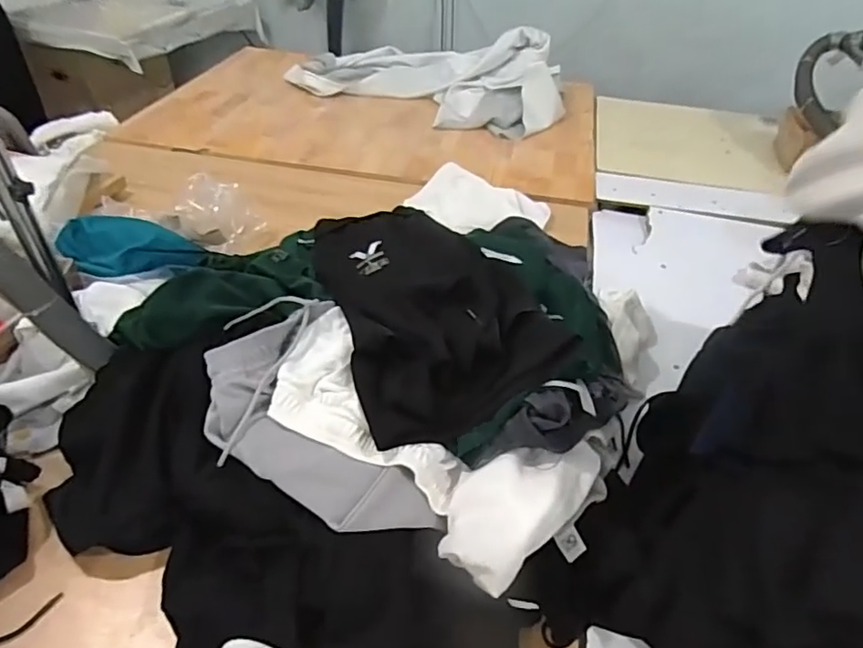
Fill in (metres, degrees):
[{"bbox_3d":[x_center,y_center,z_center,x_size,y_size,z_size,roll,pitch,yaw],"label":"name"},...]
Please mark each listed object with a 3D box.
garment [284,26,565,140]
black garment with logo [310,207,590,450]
[{"bbox_3d":[-0.023,-0.727,1.609,0.794,0.165,0.356,13,44,12],"label":"garment"},{"bbox_3d":[-0.013,-0.045,0.706,0.244,0.061,0.399,-11,43,-21],"label":"black garment with logo"}]

